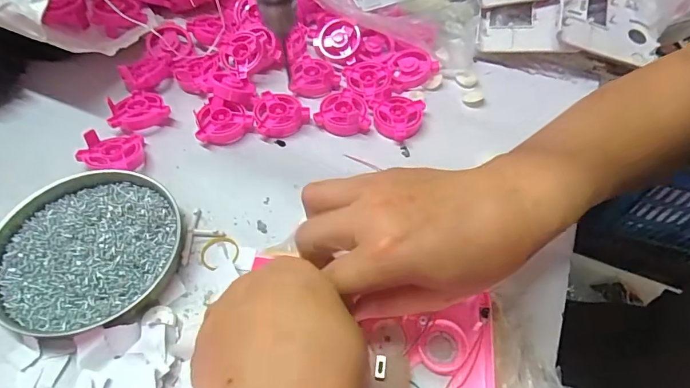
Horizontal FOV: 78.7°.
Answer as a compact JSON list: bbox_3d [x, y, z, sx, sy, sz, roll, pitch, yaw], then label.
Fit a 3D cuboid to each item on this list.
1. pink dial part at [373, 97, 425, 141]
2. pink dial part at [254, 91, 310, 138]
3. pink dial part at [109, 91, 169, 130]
[{"bbox_3d":[0.052,-0.075,0.420,0.047,0.015,0.049,1,55,-2],"label":"pink dial part"},{"bbox_3d":[-0.063,-0.081,0.419,0.053,0.017,0.050,-4,56,-6],"label":"pink dial part"},{"bbox_3d":[-0.203,-0.086,0.417,0.053,0.022,0.054,-13,57,-11],"label":"pink dial part"}]

